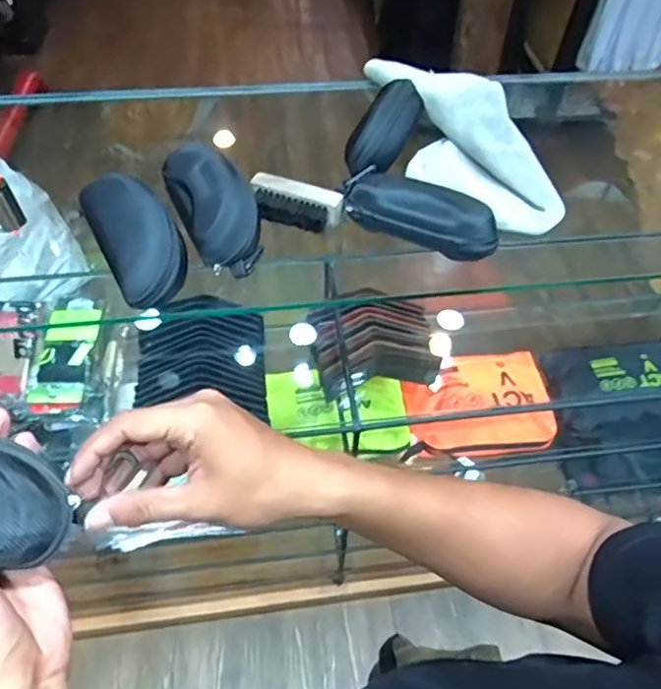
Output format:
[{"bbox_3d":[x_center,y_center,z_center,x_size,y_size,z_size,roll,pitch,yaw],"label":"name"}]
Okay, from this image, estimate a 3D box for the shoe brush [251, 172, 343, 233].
[{"bbox_3d":[-0.039,-0.148,0.585,0.098,0.026,0.046,23,55,15],"label":"shoe brush"}]

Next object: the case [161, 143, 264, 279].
[{"bbox_3d":[-0.119,-0.145,0.560,0.070,0.057,0.166,-24,57,-19],"label":"case"}]

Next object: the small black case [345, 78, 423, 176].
[{"bbox_3d":[0.063,-0.250,0.632,0.056,0.043,0.143,19,54,12],"label":"small black case"}]

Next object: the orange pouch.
[{"bbox_3d":[0.303,0.122,1.154,0.298,0.064,0.201,-5,53,-6],"label":"orange pouch"}]

